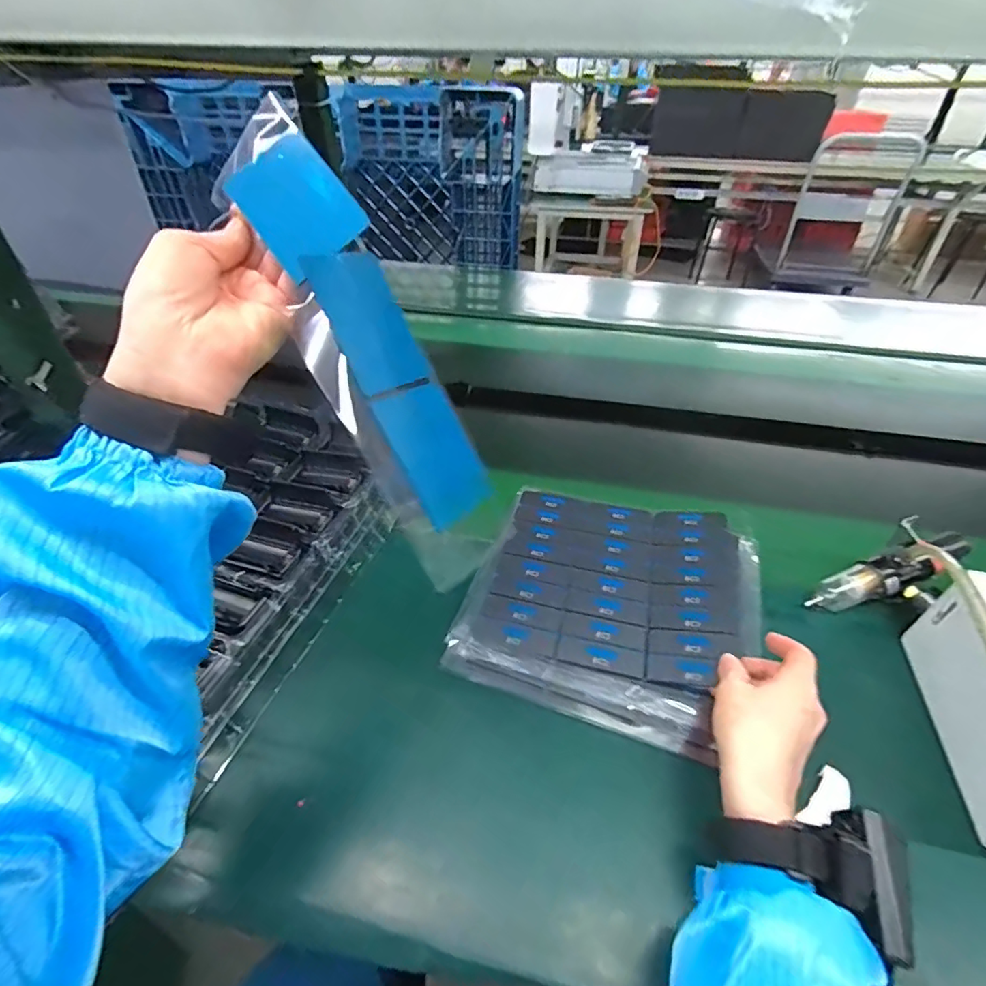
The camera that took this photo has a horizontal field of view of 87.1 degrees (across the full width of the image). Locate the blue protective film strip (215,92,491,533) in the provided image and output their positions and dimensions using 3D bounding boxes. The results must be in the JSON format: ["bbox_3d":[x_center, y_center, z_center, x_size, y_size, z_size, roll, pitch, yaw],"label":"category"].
[{"bbox_3d":[-0.075,-0.089,0.271,0.060,0.045,0.233,-27,89,-29],"label":"blue protective film strip"}]

